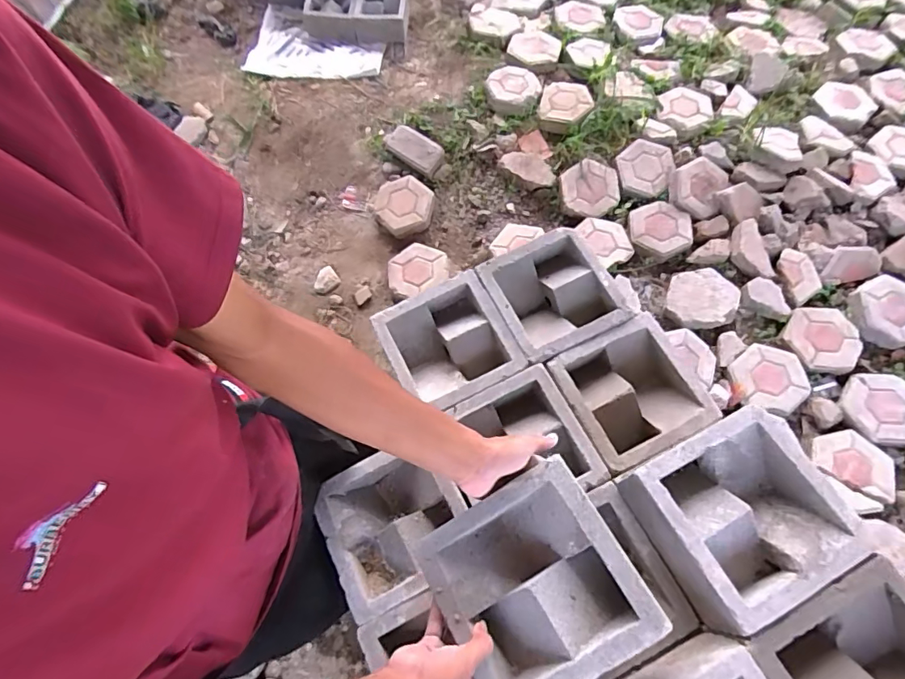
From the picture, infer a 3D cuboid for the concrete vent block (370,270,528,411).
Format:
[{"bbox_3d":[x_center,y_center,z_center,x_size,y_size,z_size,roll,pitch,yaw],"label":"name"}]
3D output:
[{"bbox_3d":[-0.008,0.013,0.816,0.191,0.066,0.193,-25,68,-9],"label":"concrete vent block"}]

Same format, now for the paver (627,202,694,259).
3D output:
[{"bbox_3d":[0.697,-0.373,1.626,0.208,0.039,0.201,-23,67,-8],"label":"paver"}]

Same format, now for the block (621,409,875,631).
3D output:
[{"bbox_3d":[0.361,0.216,0.616,0.202,0.094,0.194,-25,68,-9],"label":"block"}]

